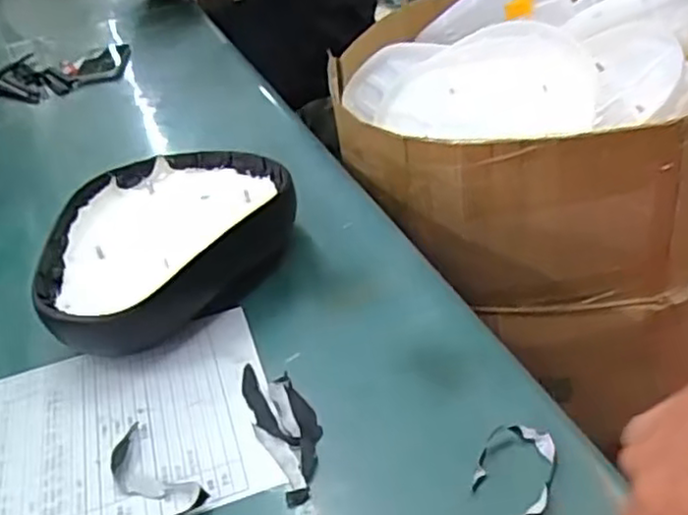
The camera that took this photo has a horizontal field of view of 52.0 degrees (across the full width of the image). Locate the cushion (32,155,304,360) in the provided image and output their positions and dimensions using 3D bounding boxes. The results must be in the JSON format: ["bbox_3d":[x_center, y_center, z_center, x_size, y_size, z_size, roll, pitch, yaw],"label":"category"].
[{"bbox_3d":[-0.182,-0.019,0.702,0.267,0.078,0.216,-33,42,-32],"label":"cushion"}]

